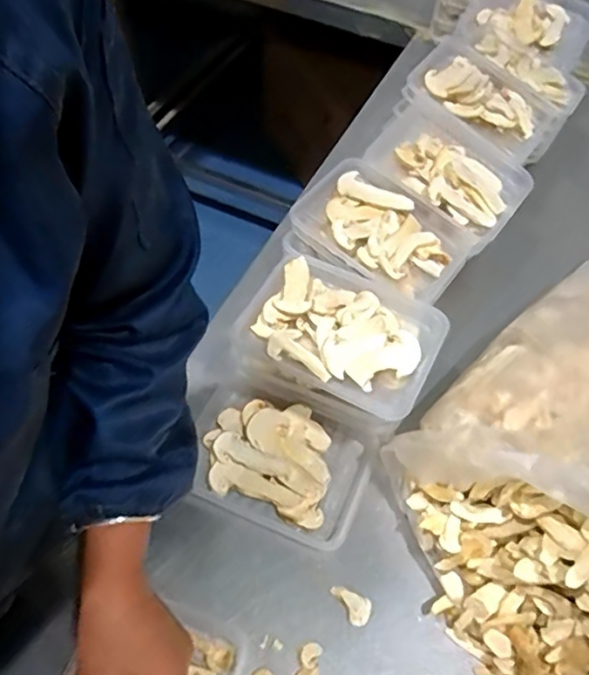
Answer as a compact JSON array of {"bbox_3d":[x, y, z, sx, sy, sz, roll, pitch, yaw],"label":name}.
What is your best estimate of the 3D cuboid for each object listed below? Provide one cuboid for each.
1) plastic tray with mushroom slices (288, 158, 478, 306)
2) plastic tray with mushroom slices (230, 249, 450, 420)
[{"bbox_3d":[0.100,-0.122,0.678,0.186,0.047,0.136,33,59,18],"label":"plastic tray with mushroom slices"},{"bbox_3d":[0.043,-0.005,0.594,0.195,0.054,0.147,27,58,14],"label":"plastic tray with mushroom slices"}]

